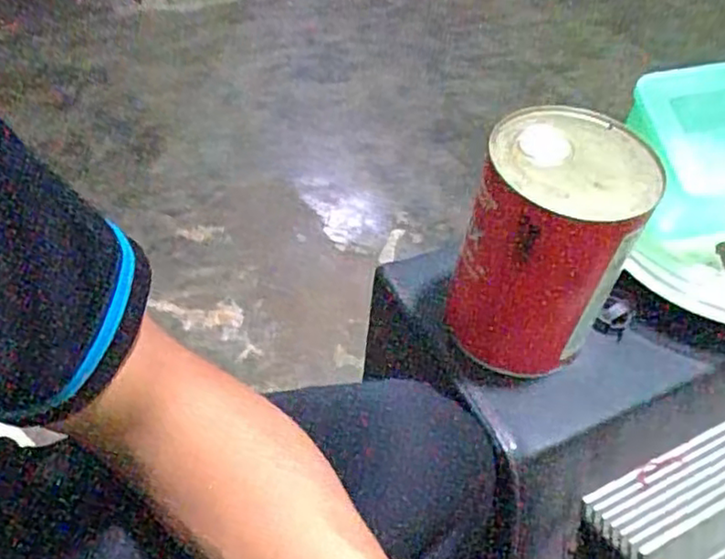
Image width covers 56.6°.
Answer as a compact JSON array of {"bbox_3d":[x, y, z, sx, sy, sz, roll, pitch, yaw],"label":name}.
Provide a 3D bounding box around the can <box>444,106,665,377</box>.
[{"bbox_3d":[0.116,-0.021,0.439,0.093,0.153,0.088,2,48,-3],"label":"can"}]

